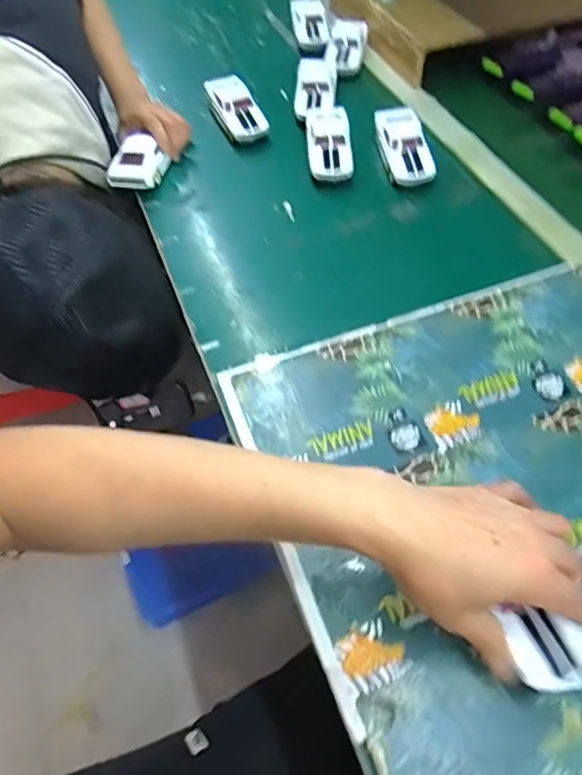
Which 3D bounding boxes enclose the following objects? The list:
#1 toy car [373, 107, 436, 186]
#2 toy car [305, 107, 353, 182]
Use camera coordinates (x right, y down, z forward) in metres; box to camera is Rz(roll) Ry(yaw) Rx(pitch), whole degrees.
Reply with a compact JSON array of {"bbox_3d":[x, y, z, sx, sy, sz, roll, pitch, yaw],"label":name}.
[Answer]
[{"bbox_3d":[0.139,-0.299,0.683,0.058,0.033,0.128,-3,55,-1],"label":"toy car"},{"bbox_3d":[0.048,-0.305,0.693,0.053,0.022,0.130,-2,55,-1],"label":"toy car"}]

